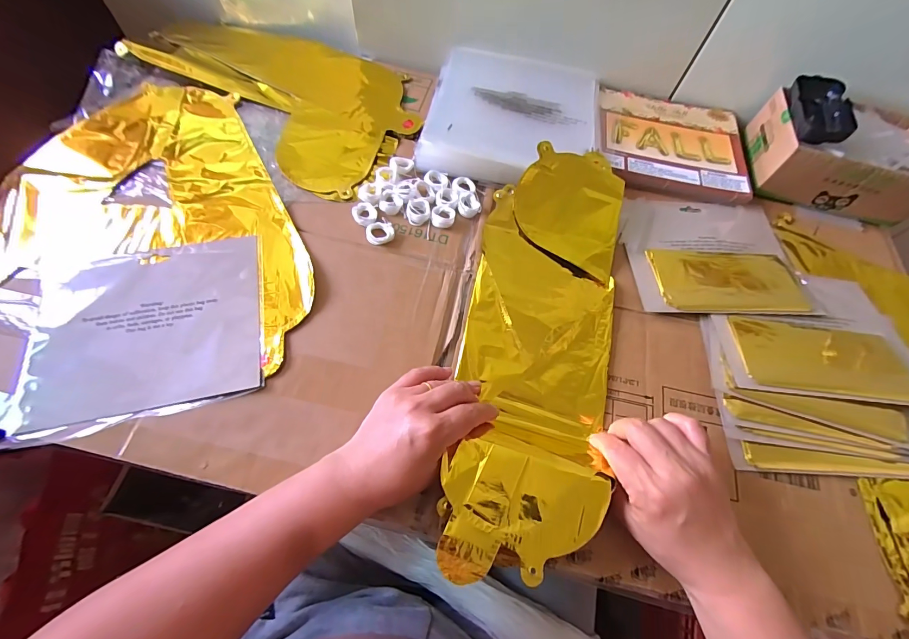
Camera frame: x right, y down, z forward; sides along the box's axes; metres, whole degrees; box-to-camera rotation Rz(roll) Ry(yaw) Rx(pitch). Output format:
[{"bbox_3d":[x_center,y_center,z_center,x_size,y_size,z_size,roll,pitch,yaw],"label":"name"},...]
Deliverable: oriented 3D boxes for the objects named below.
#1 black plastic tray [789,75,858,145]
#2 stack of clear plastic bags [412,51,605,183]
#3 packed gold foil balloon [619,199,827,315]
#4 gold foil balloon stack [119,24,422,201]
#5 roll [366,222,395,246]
[{"bbox_3d":[0.427,-0.246,0.450,0.052,0.029,0.115,17,64,4],"label":"black plastic tray"},{"bbox_3d":[0.079,-0.269,0.496,0.214,0.029,0.238,11,65,1],"label":"stack of clear plastic bags"},{"bbox_3d":[0.289,-0.079,0.430,0.191,0.010,0.162,0,65,-4],"label":"packed gold foil balloon"},{"bbox_3d":[-0.235,-0.322,0.525,0.402,0.027,0.227,34,68,12],"label":"gold foil balloon stack"},{"bbox_3d":[-0.080,-0.093,0.417,0.029,0.006,0.028,-3,65,-5],"label":"roll"}]

